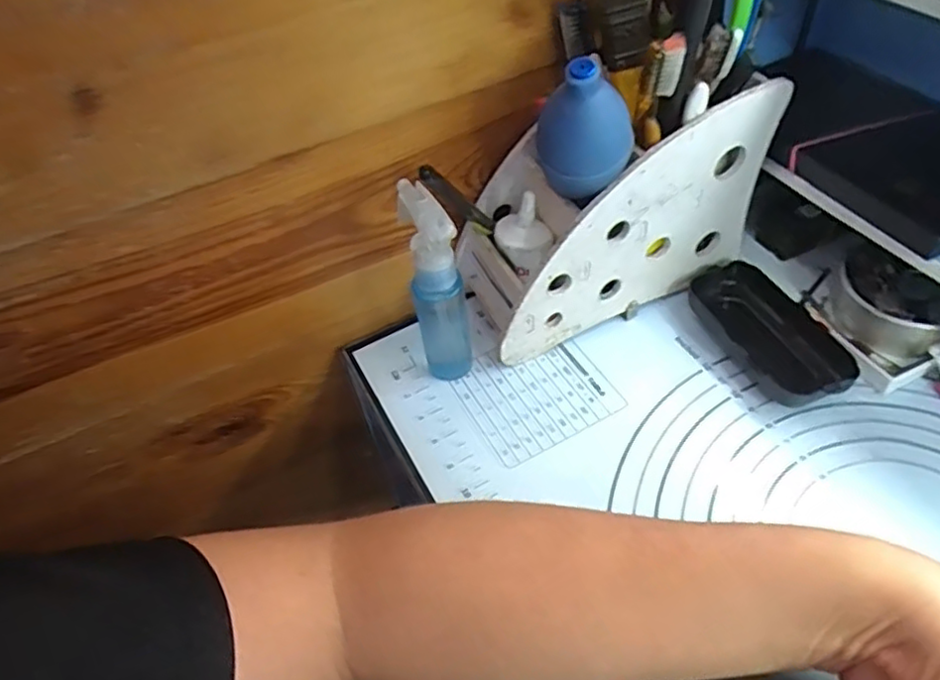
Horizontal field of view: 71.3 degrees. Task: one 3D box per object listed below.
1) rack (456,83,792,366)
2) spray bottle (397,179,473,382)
[{"bbox_3d":[0.086,-0.083,0.416,0.174,0.144,0.078,-20,50,-11],"label":"rack"},{"bbox_3d":[-0.018,-0.025,0.383,0.029,0.135,0.036,-10,49,-3],"label":"spray bottle"}]

